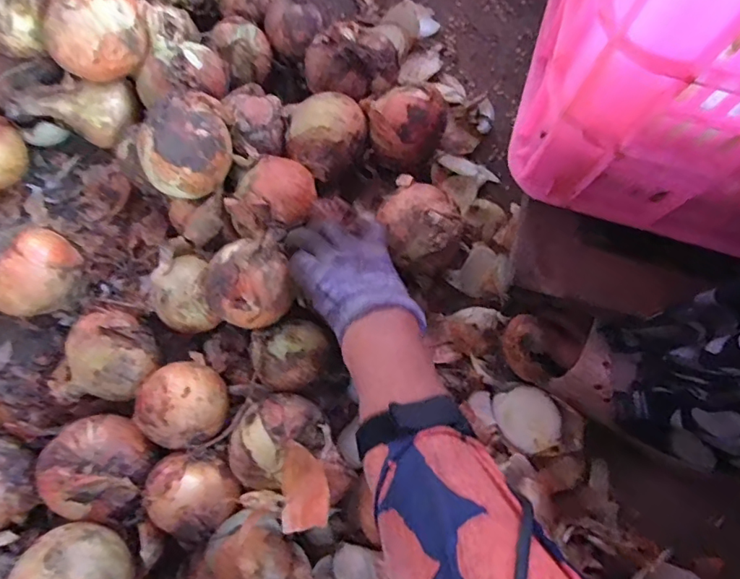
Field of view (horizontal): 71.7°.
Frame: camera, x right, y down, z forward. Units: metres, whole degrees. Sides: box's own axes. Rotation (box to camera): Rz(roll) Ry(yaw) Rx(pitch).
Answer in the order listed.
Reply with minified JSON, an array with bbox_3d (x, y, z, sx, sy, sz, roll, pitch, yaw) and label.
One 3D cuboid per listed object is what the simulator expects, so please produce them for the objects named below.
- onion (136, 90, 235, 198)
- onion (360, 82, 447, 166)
[{"bbox_3d":[-0.164,-0.127,0.463,0.076,0.057,0.075,-10,76,-3],"label":"onion"},{"bbox_3d":[0.035,-0.170,0.528,0.083,0.065,0.073,11,76,2],"label":"onion"}]

